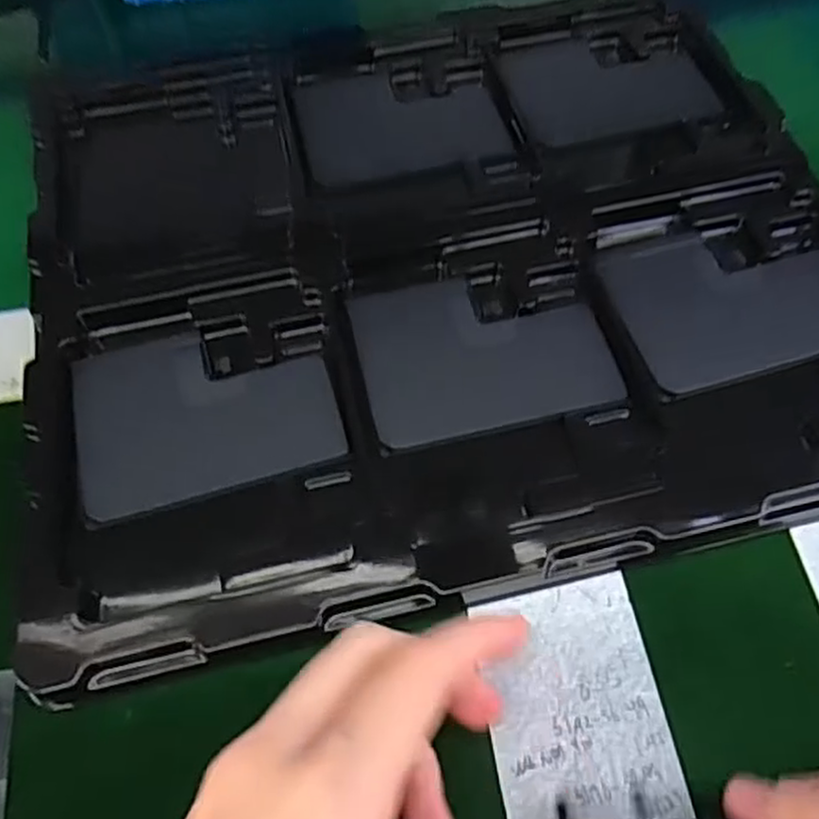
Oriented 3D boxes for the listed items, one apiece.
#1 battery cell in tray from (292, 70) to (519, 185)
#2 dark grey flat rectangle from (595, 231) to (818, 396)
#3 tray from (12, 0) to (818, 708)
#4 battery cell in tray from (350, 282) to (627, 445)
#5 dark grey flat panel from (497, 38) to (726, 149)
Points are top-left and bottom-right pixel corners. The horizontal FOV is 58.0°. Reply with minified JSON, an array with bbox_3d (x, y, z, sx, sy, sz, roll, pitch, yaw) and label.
[{"bbox_3d":[-0.004,-0.132,0.340,0.089,0.007,0.069,-11,61,-4],"label":"battery cell in tray"},{"bbox_3d":[0.123,-0.043,0.280,0.086,0.004,0.066,-14,62,-6],"label":"dark grey flat rectangle"},{"bbox_3d":[0.010,-0.066,0.299,0.314,0.016,0.282,-13,61,-5],"label":"tray"},{"bbox_3d":[0.027,-0.023,0.274,0.089,0.004,0.065,-11,61,-4],"label":"battery cell in tray"},{"bbox_3d":[0.093,-0.155,0.353,0.089,0.009,0.065,-8,61,-2],"label":"dark grey flat panel"}]

